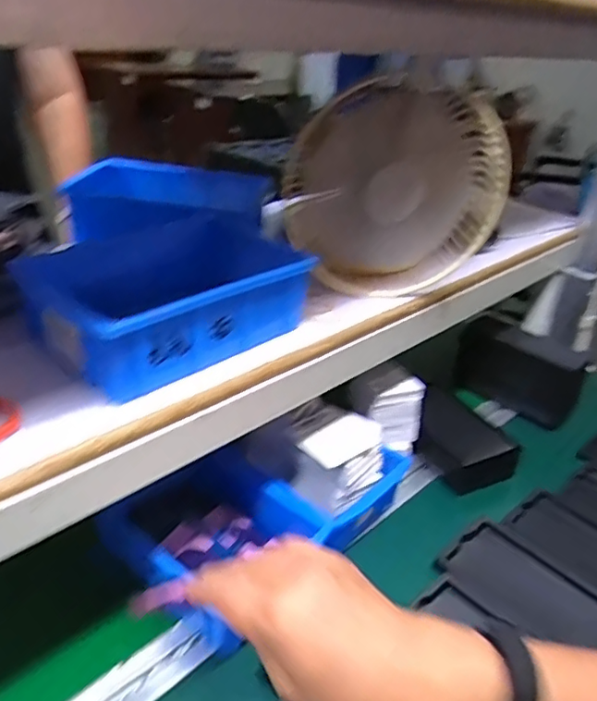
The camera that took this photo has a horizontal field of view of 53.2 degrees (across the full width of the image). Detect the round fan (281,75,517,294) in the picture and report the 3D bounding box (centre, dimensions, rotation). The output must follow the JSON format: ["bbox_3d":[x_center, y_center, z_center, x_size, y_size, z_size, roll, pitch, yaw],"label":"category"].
[{"bbox_3d":[0.091,-0.150,0.560,0.198,0.183,0.066,3,30,-3],"label":"round fan"}]

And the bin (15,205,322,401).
[{"bbox_3d":[-0.093,-0.043,0.470,0.127,0.062,0.197,29,38,36],"label":"bin"}]

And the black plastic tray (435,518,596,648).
[{"bbox_3d":[0.223,0.230,0.570,0.159,0.016,0.095,27,37,33],"label":"black plastic tray"}]

